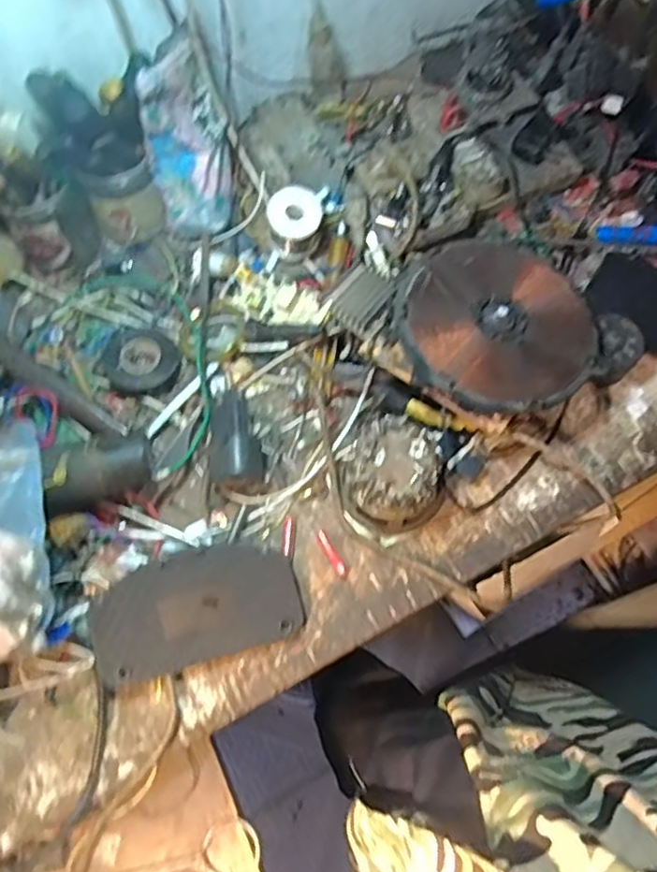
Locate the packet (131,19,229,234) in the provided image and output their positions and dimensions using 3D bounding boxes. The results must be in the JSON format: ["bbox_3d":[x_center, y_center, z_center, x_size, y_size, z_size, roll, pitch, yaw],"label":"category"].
[{"bbox_3d":[-0.136,-0.275,0.620,0.071,0.174,0.061,-5,45,-1],"label":"packet"}]

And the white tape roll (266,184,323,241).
[{"bbox_3d":[-0.032,-0.211,0.621,0.050,0.015,0.050,0,90,-1],"label":"white tape roll"}]

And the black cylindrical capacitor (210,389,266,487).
[{"bbox_3d":[-0.085,-0.006,0.590,0.048,0.046,0.101,-6,72,-1],"label":"black cylindrical capacitor"}]

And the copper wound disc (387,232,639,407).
[{"bbox_3d":[0.162,-0.105,0.593,0.199,0.025,0.178,-25,71,-18],"label":"copper wound disc"}]

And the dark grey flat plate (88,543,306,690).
[{"bbox_3d":[-0.110,0.143,0.541,0.168,0.007,0.088,-16,91,-10],"label":"dark grey flat plate"}]

